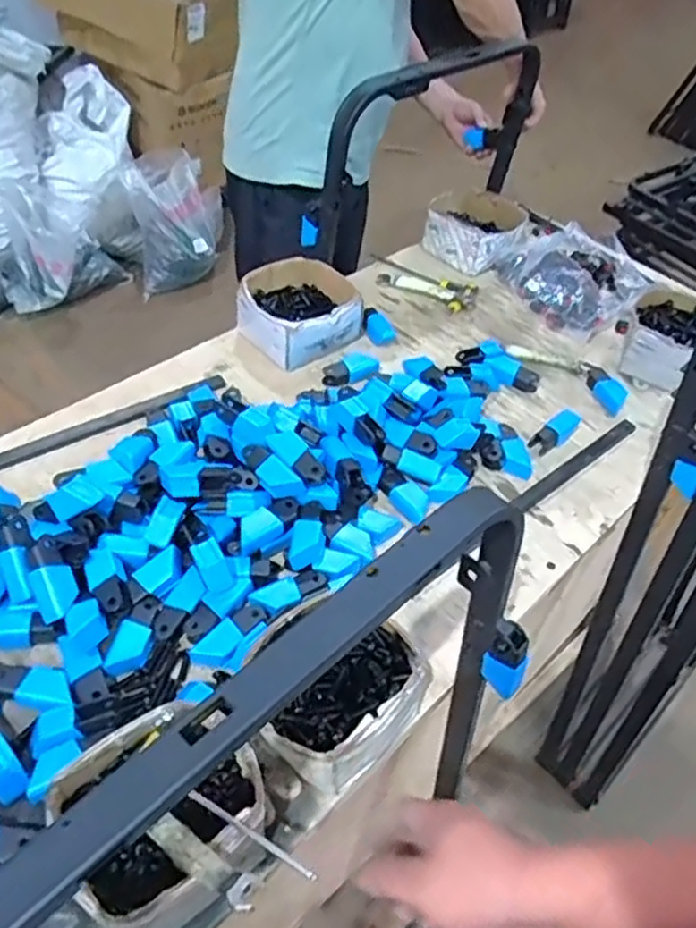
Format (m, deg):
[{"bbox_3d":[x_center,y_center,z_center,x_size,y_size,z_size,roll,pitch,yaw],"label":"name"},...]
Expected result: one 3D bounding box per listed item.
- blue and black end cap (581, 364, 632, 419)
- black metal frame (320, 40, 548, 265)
[{"bbox_3d":[0.372,-0.119,1.053,0.036,0.029,0.100,-18,52,-22],"label":"blue and black end cap"},{"bbox_3d":[0.149,-0.557,1.231,0.070,0.276,0.560,34,53,22],"label":"black metal frame"}]

